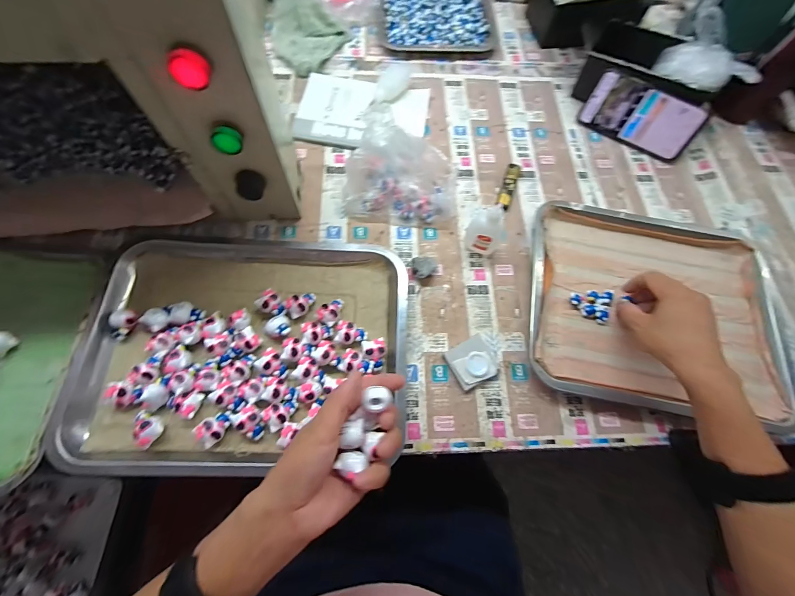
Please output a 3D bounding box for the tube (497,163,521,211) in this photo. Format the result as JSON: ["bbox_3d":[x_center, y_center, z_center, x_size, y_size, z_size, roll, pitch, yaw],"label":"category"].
[{"bbox_3d":[0.166,-0.168,0.494,0.019,0.015,0.085,21,70,5],"label":"tube"}]

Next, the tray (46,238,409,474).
[{"bbox_3d":[-0.167,0.051,0.390,0.353,0.043,0.271,1,70,-3],"label":"tray"}]

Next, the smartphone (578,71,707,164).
[{"bbox_3d":[0.377,-0.283,0.519,0.162,0.078,0.010,33,40,11],"label":"smartphone"}]

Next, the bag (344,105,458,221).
[{"bbox_3d":[0.012,-0.167,0.436,0.149,0.102,0.108,17,69,3],"label":"bag"}]

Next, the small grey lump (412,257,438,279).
[{"bbox_3d":[0.036,-0.039,0.434,0.032,0.022,0.029,-8,71,-6],"label":"small grey lump"}]

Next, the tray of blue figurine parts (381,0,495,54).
[{"bbox_3d":[0.072,-0.620,0.645,0.202,0.033,0.395,0,70,-3],"label":"tray of blue figurine parts"}]

